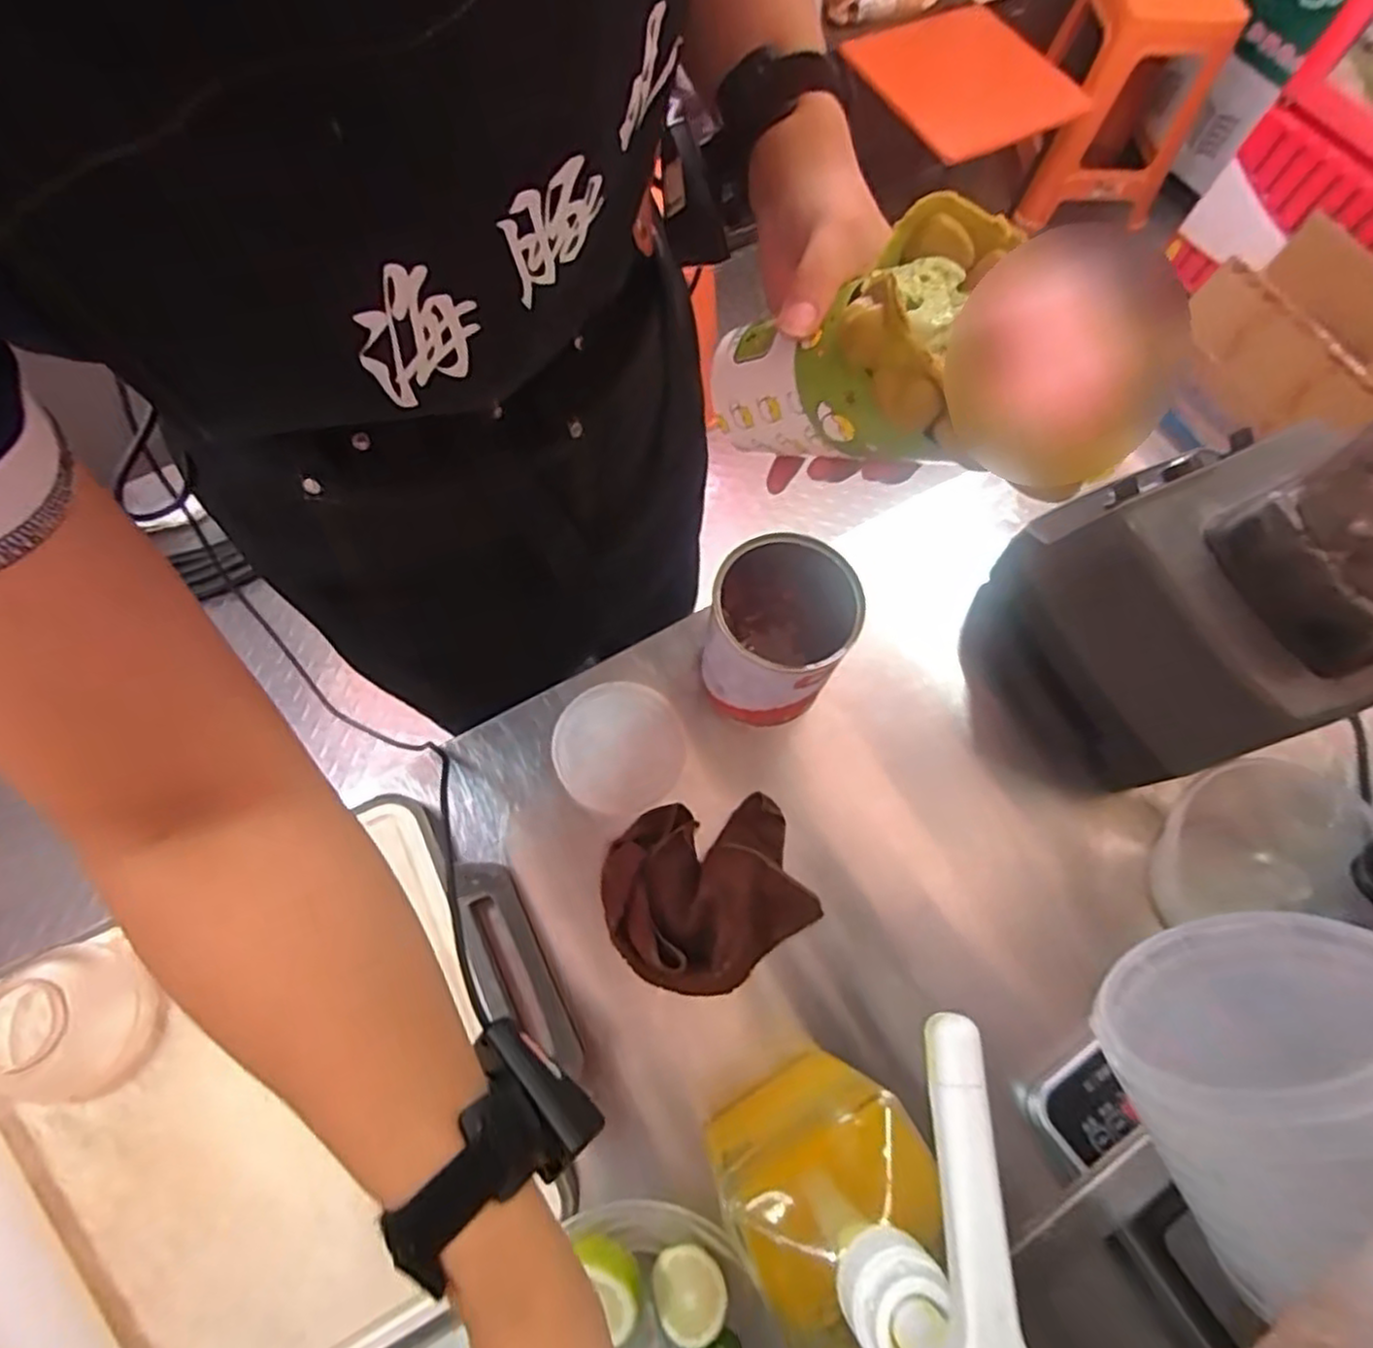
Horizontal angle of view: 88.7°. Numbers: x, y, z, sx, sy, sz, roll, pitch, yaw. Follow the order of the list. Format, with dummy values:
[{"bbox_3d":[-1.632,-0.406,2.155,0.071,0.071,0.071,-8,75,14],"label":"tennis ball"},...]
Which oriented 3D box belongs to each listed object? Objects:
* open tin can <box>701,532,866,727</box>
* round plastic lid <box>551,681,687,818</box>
[{"bbox_3d":[0.064,-0.027,0.515,0.094,0.124,0.104,35,72,10],"label":"open tin can"},{"bbox_3d":[-0.053,0.057,0.548,0.096,0.014,0.099,1,69,-2],"label":"round plastic lid"}]

